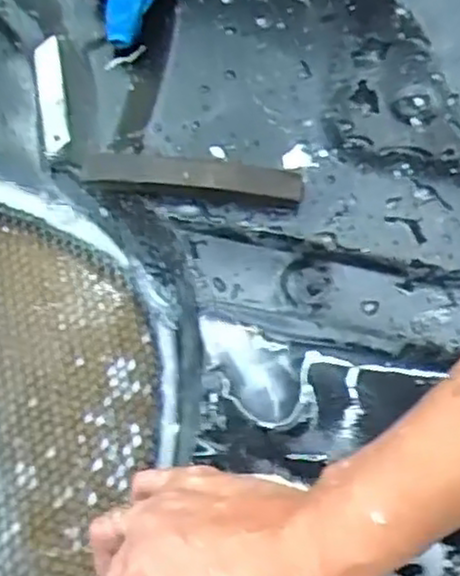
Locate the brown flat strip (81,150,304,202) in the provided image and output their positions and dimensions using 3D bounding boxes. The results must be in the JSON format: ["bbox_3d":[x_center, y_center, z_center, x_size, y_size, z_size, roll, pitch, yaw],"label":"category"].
[{"bbox_3d":[-0.026,-0.071,0.469,0.139,0.017,0.023,5,63,3],"label":"brown flat strip"}]

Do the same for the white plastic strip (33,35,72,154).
[{"bbox_3d":[-0.132,-0.140,0.545,0.025,0.006,0.096,-21,66,22],"label":"white plastic strip"}]

